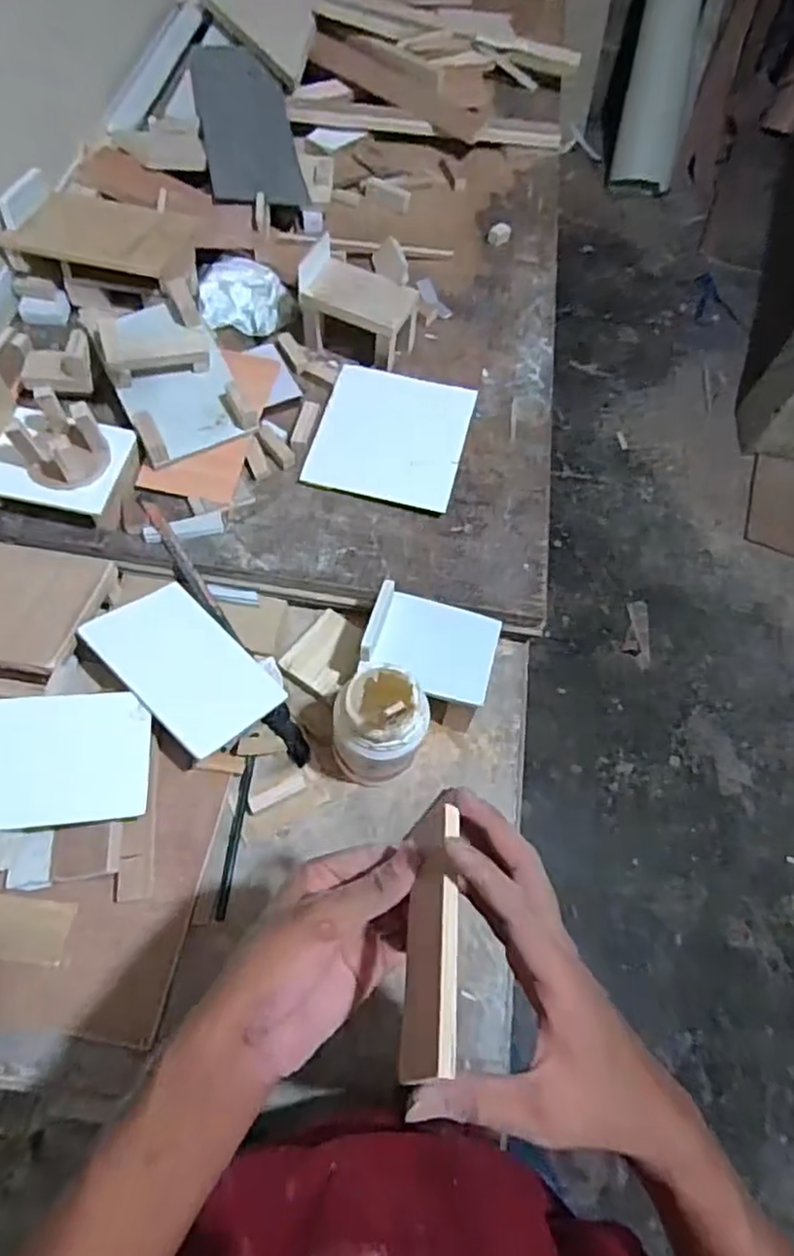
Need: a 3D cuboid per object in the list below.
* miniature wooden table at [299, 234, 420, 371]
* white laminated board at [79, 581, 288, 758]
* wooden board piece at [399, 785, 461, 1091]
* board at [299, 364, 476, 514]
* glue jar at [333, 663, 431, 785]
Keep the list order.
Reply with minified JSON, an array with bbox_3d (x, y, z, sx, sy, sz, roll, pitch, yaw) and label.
[{"bbox_3d":[-0.047,-0.361,0.761,0.130,0.089,0.078,23,63,6],"label":"miniature wooden table"},{"bbox_3d":[-0.190,0.032,0.593,0.161,0.008,0.103,43,50,8],"label":"white laminated board"},{"bbox_3d":[0.015,0.138,0.304,0.008,0.033,0.114,26,46,-27],"label":"wooden board piece"},{"bbox_3d":[-0.004,-0.211,0.719,0.156,0.008,0.164,13,68,6],"label":"board"},{"bbox_3d":[-0.013,0.085,0.559,0.074,0.117,0.075,2,63,-4],"label":"glue jar"}]

